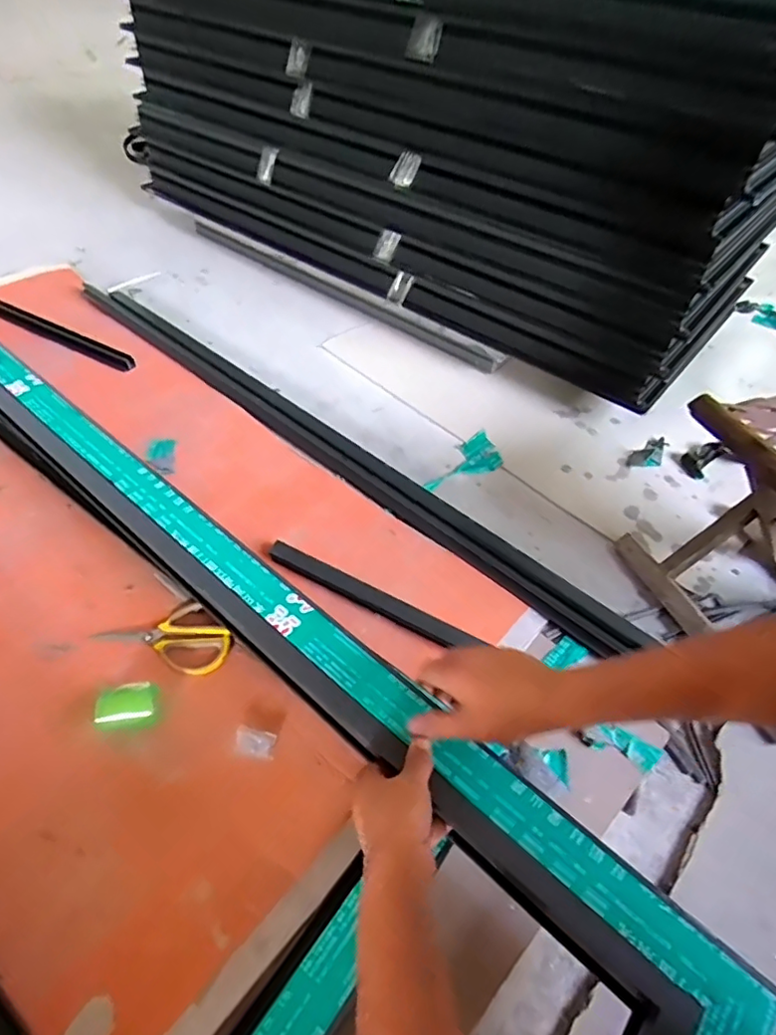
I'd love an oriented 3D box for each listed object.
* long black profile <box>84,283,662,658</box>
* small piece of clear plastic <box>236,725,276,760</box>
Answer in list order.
[{"bbox_3d":[-0.147,-0.152,0.968,1.217,0.028,0.062,35,53,24],"label":"long black profile"},{"bbox_3d":[-0.144,0.241,0.615,0.045,0.015,0.028,14,47,7],"label":"small piece of clear plastic"}]

